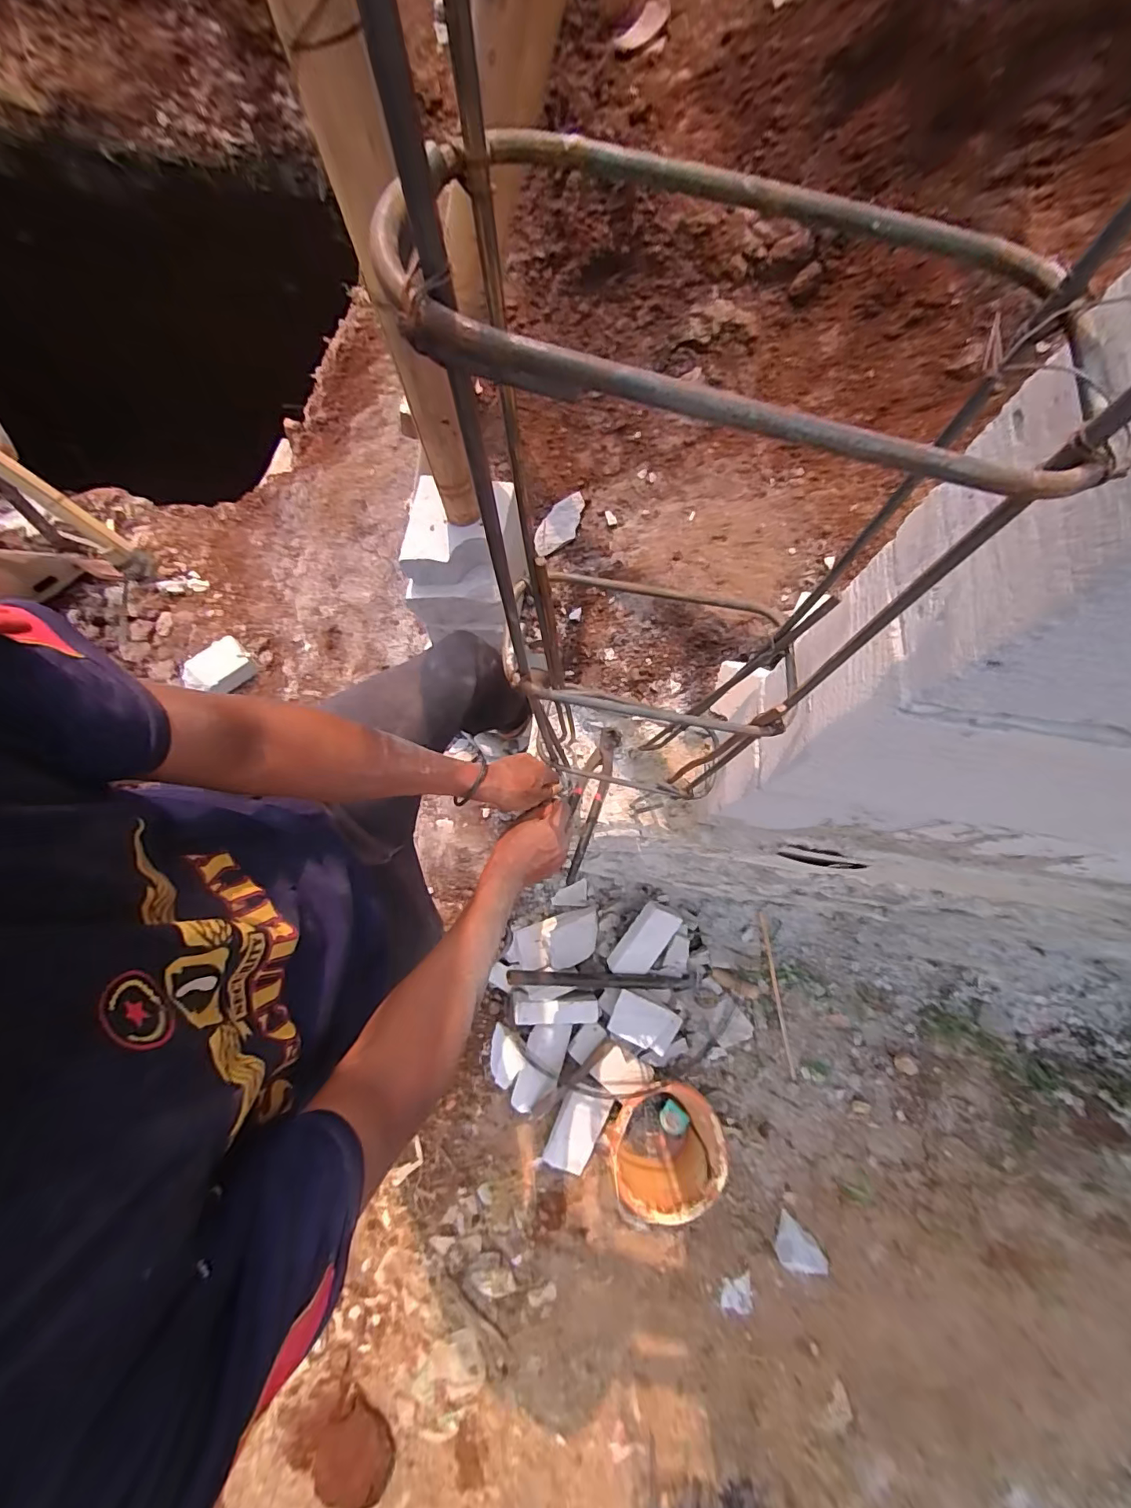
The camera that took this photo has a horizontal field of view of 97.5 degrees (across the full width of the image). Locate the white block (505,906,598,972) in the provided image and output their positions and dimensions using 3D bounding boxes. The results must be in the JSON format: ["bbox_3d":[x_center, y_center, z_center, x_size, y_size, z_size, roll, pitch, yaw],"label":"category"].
[{"bbox_3d":[-0.032,0.475,1.245,0.237,0.065,0.120,-14,75,-3],"label":"white block"}]

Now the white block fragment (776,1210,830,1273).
[{"bbox_3d":[0.555,1.167,1.162,0.125,0.042,0.096,29,76,9],"label":"white block fragment"}]

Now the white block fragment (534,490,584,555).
[{"bbox_3d":[-0.011,-0.574,1.242,0.079,0.031,0.175,36,91,11],"label":"white block fragment"}]

